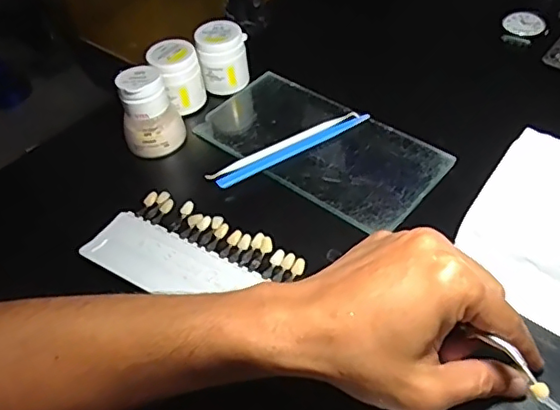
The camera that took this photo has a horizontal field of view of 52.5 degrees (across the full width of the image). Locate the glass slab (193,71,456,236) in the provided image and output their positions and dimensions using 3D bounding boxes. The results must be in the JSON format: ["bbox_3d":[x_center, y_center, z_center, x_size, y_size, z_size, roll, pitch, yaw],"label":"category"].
[{"bbox_3d":[0.029,-0.054,0.469,0.203,0.008,0.103,31,59,29],"label":"glass slab"}]

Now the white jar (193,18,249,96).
[{"bbox_3d":[-0.052,-0.133,0.522,0.042,0.060,0.040,-14,49,-5],"label":"white jar"}]

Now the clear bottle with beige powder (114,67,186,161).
[{"bbox_3d":[-0.108,-0.078,0.467,0.046,0.068,0.039,-16,49,-7],"label":"clear bottle with beige powder"}]

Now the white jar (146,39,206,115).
[{"bbox_3d":[-0.090,-0.112,0.505,0.041,0.062,0.044,-3,48,4],"label":"white jar"}]

